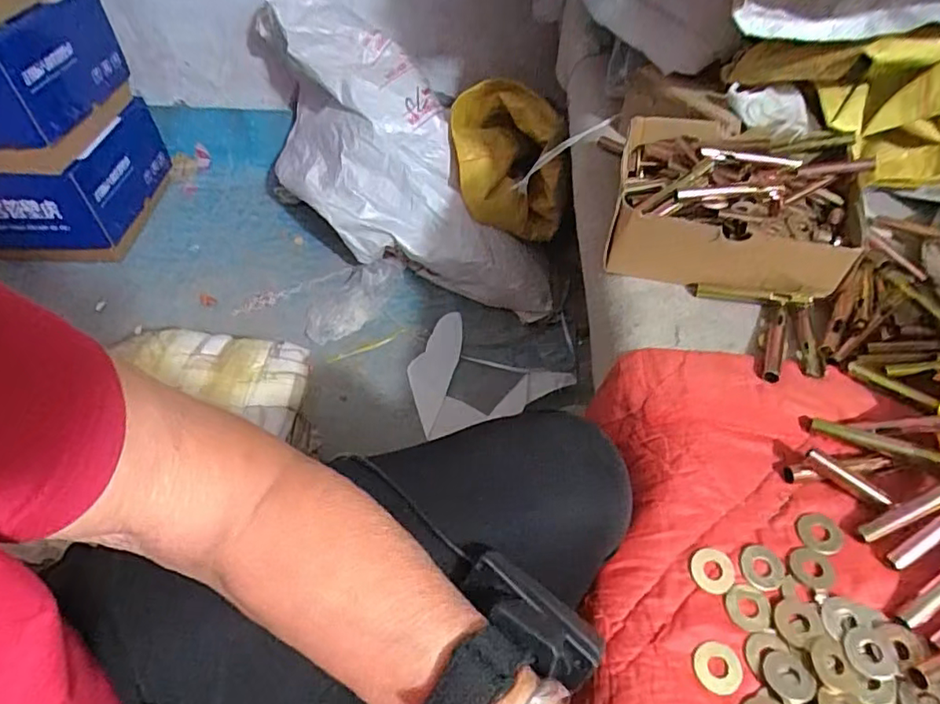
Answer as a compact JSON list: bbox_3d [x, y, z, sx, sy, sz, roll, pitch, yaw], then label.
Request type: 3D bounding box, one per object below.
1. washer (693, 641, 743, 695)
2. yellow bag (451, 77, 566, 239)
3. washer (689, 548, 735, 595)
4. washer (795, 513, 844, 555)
[{"bbox_3d":[0.130,0.165,0.308,0.023,0.004,0.024,-1,52,1],"label":"washer"},{"bbox_3d":[0.071,-0.375,1.104,0.202,0.183,0.291,0,52,2],"label":"yellow bag"},{"bbox_3d":[0.139,0.124,0.337,0.024,0.004,0.026,-1,52,1],"label":"washer"},{"bbox_3d":[0.210,0.108,0.353,0.028,0.004,0.025,-38,60,-24],"label":"washer"}]

